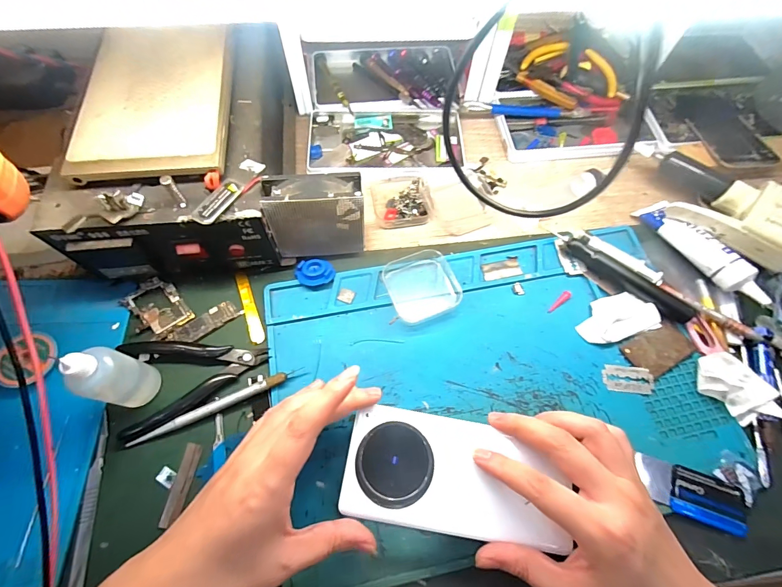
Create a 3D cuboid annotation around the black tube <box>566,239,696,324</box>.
[{"bbox_3d":[0.225,-0.013,0.347,0.124,0.015,0.019,36,70,13],"label":"black tube"}]

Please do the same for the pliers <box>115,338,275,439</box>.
[{"bbox_3d":[-0.166,0.063,0.305,0.112,0.013,0.074,-16,68,-8],"label":"pliers"}]

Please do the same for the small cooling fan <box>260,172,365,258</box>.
[{"bbox_3d":[-0.065,-0.066,0.325,0.080,0.088,0.030,-7,67,-5],"label":"small cooling fan"}]

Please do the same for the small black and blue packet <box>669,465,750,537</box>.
[{"bbox_3d":[0.244,0.158,0.278,0.054,0.007,0.036,19,68,7],"label":"small black and blue packet"}]

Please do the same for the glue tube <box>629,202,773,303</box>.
[{"bbox_3d":[0.302,-0.044,0.352,0.028,0.026,0.129,-30,71,-13],"label":"glue tube"}]

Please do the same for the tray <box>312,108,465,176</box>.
[{"bbox_3d":[-0.006,-0.179,0.422,0.174,0.017,0.092,-1,67,-2],"label":"tray"}]

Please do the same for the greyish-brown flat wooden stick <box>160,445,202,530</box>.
[{"bbox_3d":[-0.159,0.144,0.278,0.013,0.004,0.054,9,62,-3],"label":"greyish-brown flat wooden stick"}]

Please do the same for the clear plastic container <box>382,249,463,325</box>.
[{"bbox_3d":[0.029,-0.007,0.342,0.062,0.014,0.061,-18,68,-9],"label":"clear plastic container"}]

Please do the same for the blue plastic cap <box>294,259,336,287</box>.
[{"bbox_3d":[-0.072,-0.020,0.346,0.036,0.009,0.028,-9,67,-6],"label":"blue plastic cap"}]

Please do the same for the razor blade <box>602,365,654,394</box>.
[{"bbox_3d":[0.207,0.074,0.317,0.041,0.004,0.023,4,67,5],"label":"razor blade"}]

